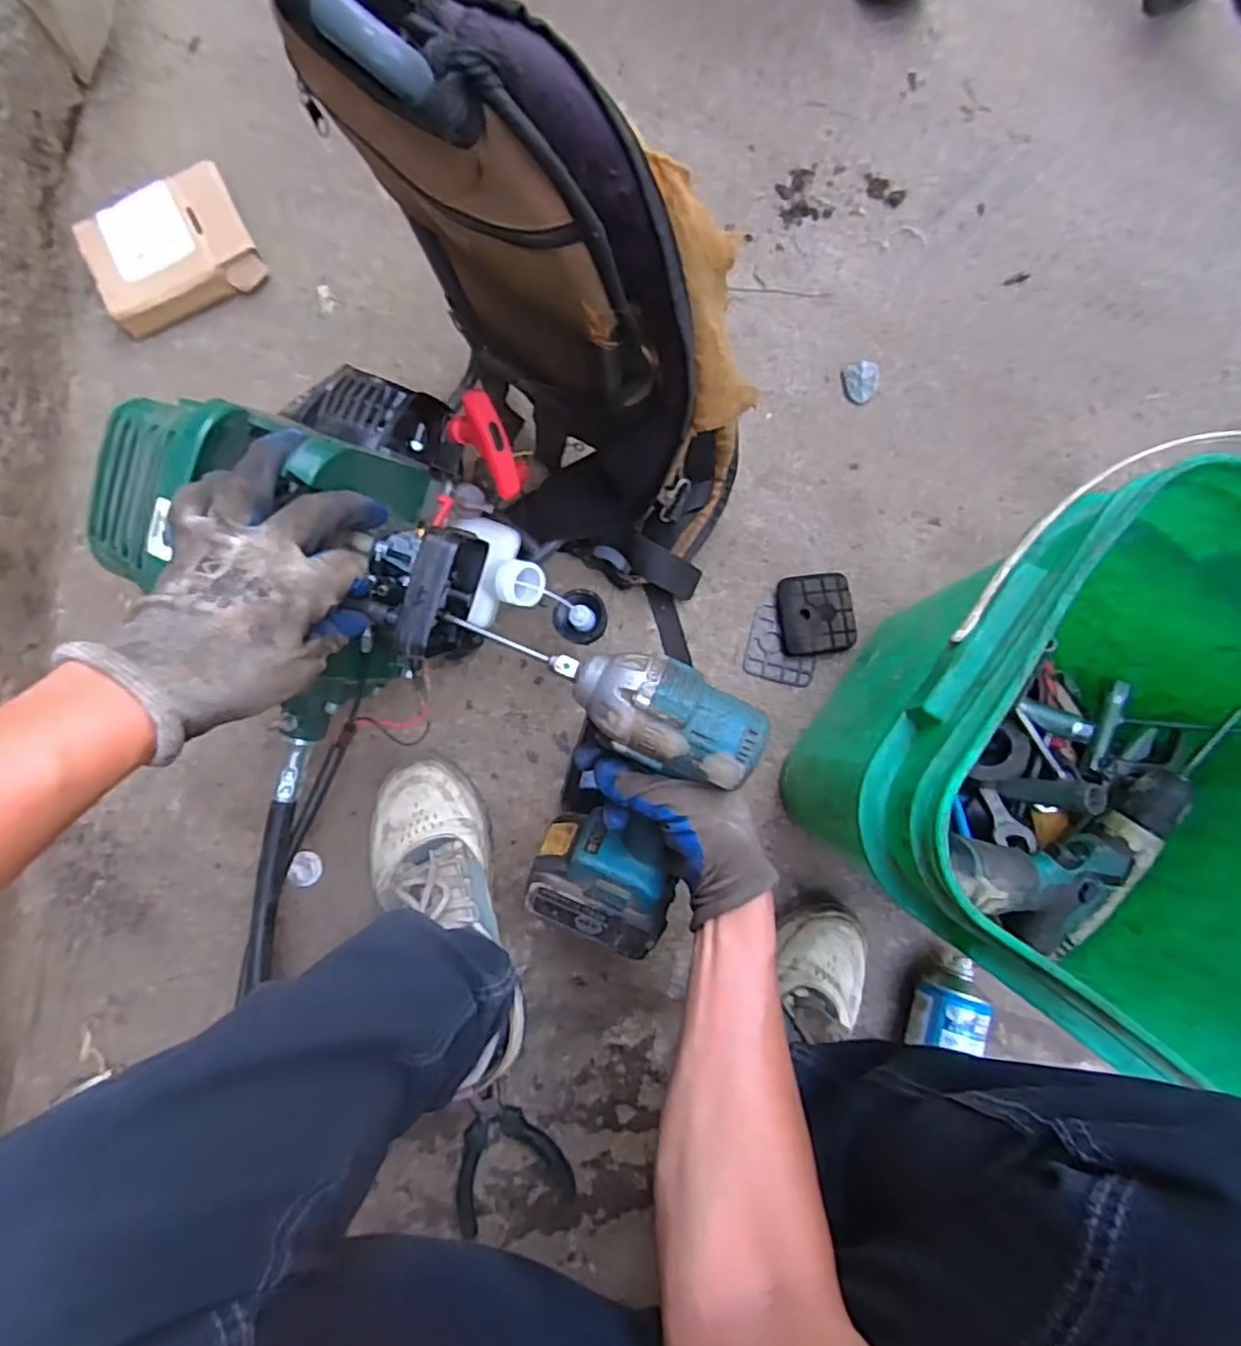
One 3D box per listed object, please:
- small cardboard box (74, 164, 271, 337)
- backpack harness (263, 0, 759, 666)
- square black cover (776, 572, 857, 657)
[{"bbox_3d":[-0.464,-0.437,0.701,0.156,0.055,0.126,-26,85,-5],"label":"small cardboard box"},{"bbox_3d":[-0.023,-0.194,0.475,0.257,0.470,0.176,20,82,0],"label":"backpack harness"},{"bbox_3d":[0.200,-0.061,0.693,0.078,0.016,0.081,-7,83,-3],"label":"square black cover"}]

